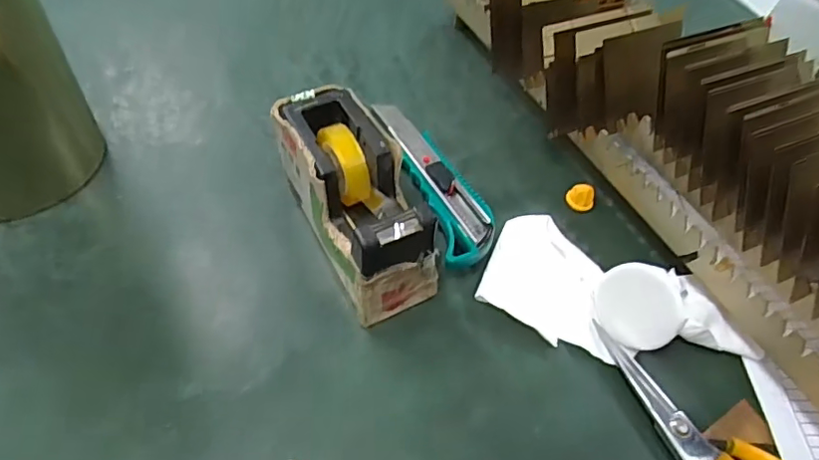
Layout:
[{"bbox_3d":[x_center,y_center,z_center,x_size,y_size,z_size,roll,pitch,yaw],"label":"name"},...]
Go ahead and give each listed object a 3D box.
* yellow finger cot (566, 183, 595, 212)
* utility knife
[{"bbox_3d":[0.131,-0.025,0.426,0.020,0.012,0.017,18,54,8],"label":"yellow finger cot"},{"bbox_3d":[0.018,-0.043,0.421,0.042,0.024,0.173,-12,55,-14],"label":"utility knife"}]

